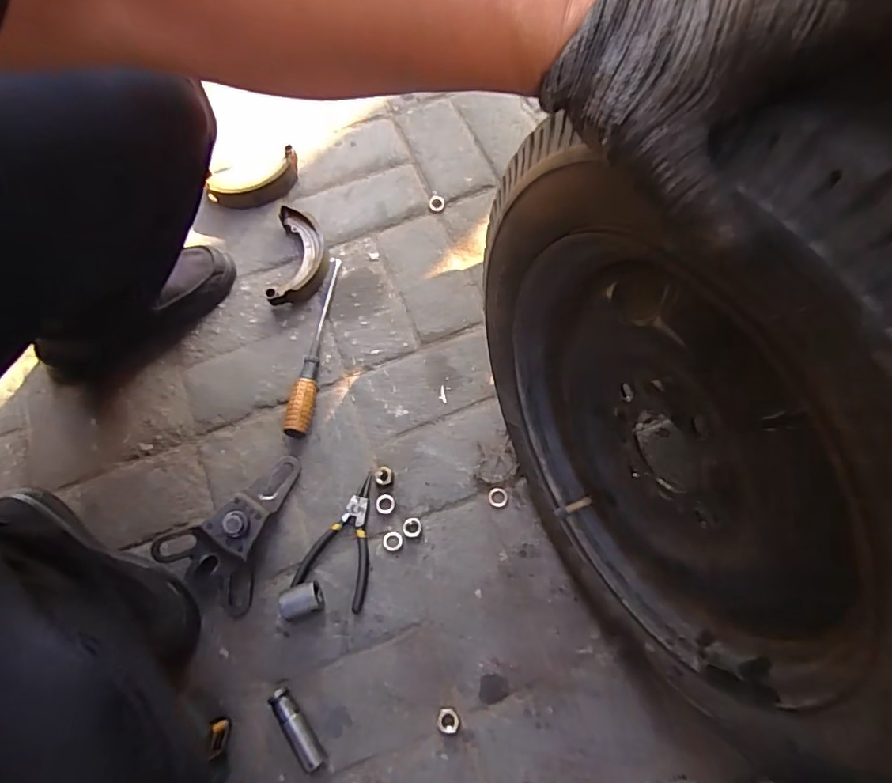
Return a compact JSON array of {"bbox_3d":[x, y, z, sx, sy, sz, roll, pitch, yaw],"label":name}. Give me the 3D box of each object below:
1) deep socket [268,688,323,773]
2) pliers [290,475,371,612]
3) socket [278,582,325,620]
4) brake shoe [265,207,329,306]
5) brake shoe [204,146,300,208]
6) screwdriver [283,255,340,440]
[{"bbox_3d":[-0.147,0.331,0.532,0.018,0.023,0.079,-38,71,-12],"label":"deep socket"},{"bbox_3d":[-0.104,0.163,0.600,0.082,0.013,0.134,21,71,11],"label":"pliers"},{"bbox_3d":[-0.153,0.222,0.573,0.044,0.029,0.029,-15,68,-3],"label":"socket"},{"bbox_3d":[-0.195,-0.182,0.731,0.072,0.032,0.137,2,68,4],"label":"brake shoe"},{"bbox_3d":[-0.272,-0.295,0.779,0.137,0.033,0.063,-24,69,-7],"label":"brake shoe"},{"bbox_3d":[-0.166,-0.066,0.689,0.027,0.028,0.255,4,68,5],"label":"screwdriver"}]

